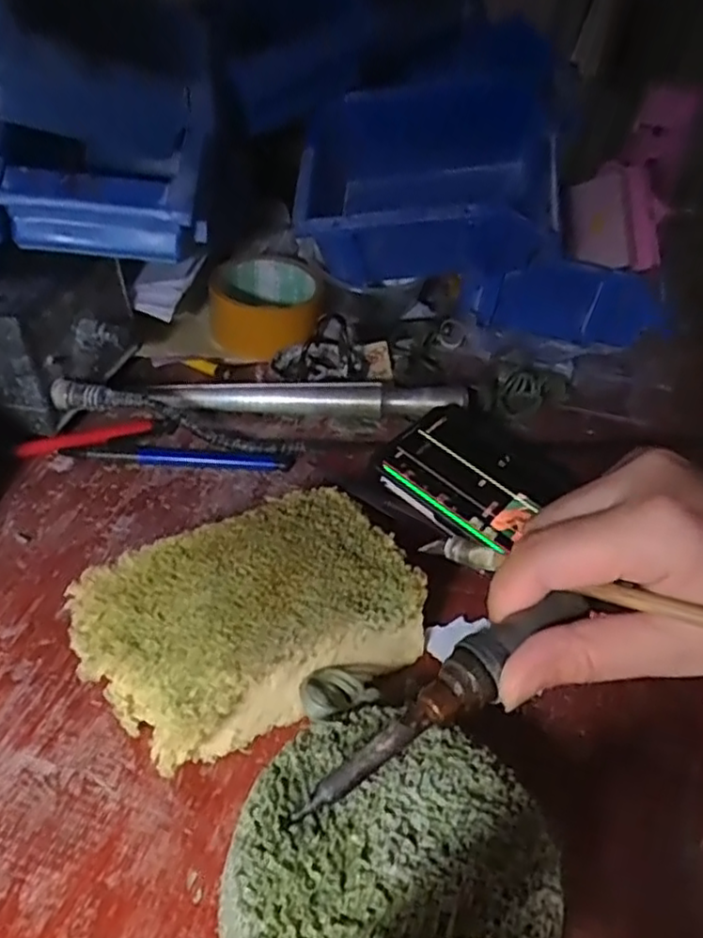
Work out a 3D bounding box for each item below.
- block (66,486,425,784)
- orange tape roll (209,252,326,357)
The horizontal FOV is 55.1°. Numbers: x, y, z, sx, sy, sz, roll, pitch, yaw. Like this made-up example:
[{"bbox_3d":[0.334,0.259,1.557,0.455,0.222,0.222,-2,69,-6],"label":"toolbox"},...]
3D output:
[{"bbox_3d":[-0.044,0.066,0.302,0.140,0.044,0.097,-22,47,-29],"label":"block"},{"bbox_3d":[-0.066,-0.132,0.528,0.086,0.043,0.102,2,40,-4],"label":"orange tape roll"}]

